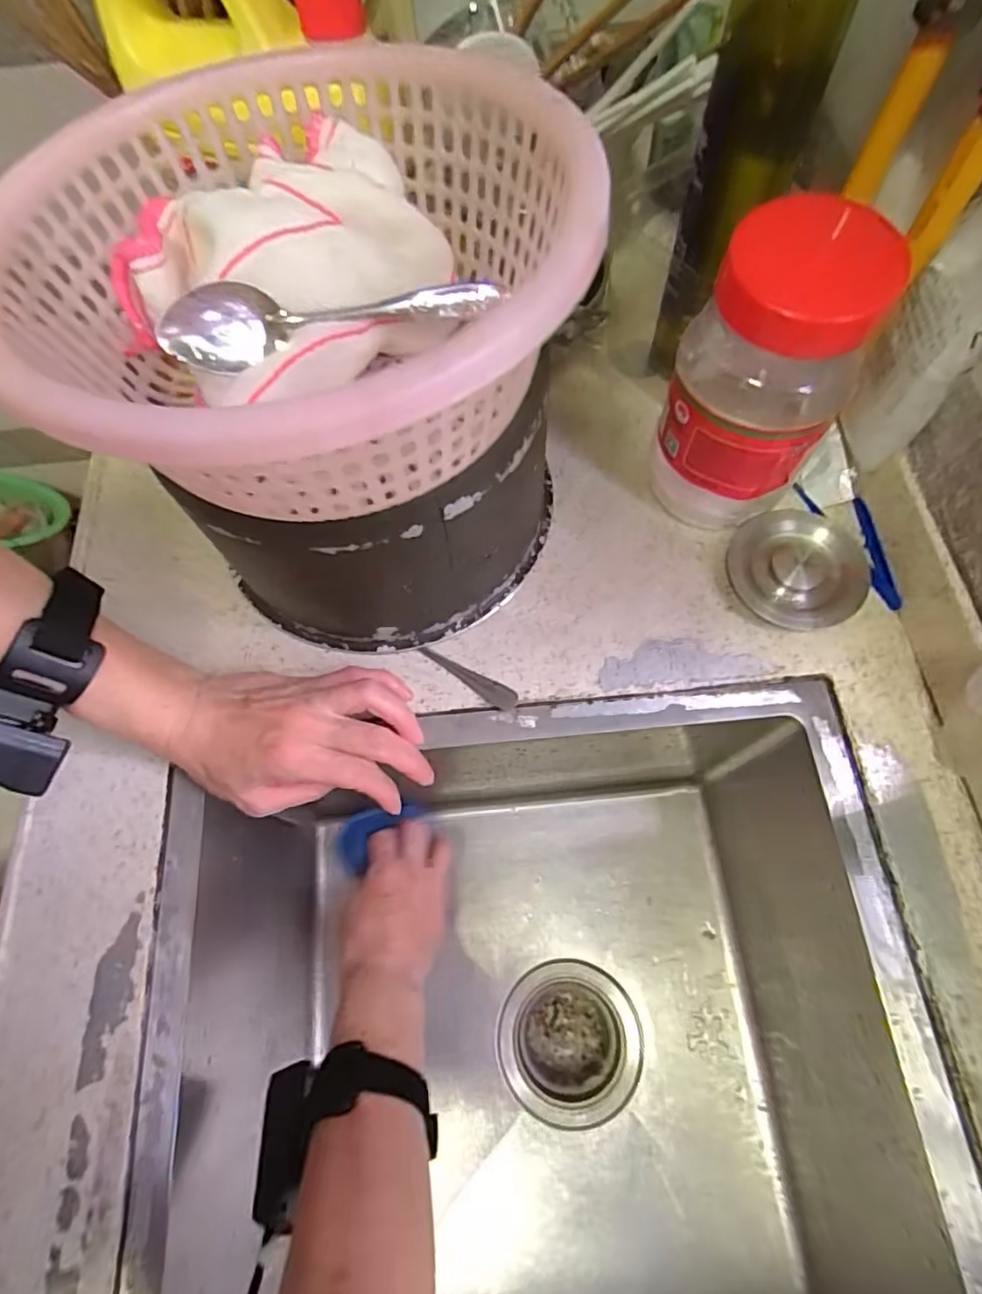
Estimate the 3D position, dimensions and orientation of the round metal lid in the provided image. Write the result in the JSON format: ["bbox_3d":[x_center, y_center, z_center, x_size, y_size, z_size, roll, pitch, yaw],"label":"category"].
[{"bbox_3d":[0.195,-0.049,0.381,0.078,0.019,0.077,-1,69,2],"label":"round metal lid"}]

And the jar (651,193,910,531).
[{"bbox_3d":[0.153,-0.152,0.349,0.086,0.156,0.105,25,72,12],"label":"jar"}]

